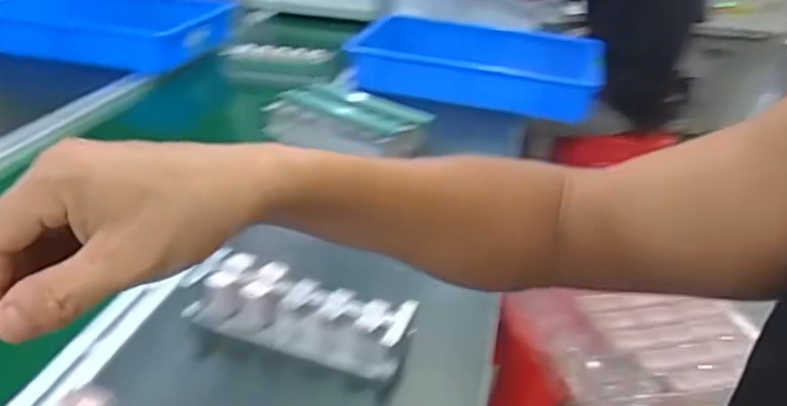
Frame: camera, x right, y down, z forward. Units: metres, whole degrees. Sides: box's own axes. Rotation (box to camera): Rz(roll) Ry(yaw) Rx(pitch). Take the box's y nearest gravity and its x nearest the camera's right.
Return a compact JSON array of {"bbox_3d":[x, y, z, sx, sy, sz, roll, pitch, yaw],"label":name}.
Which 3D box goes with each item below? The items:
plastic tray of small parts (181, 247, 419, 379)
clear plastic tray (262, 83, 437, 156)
[{"bbox_3d":[-0.081,0.091,0.514,0.192,0.048,0.051,12,30,13],"label":"plastic tray of small parts"},{"bbox_3d":[-0.062,-0.109,0.856,0.218,0.053,0.124,19,32,24],"label":"clear plastic tray"}]

